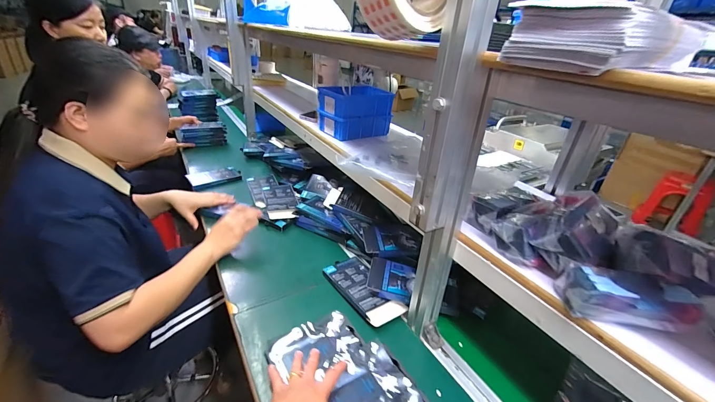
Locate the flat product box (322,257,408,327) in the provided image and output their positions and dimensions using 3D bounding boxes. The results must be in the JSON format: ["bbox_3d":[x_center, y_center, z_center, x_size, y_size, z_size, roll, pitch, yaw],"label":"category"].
[{"bbox_3d":[0.012,0.186,0.681,0.098,0.018,0.191,-16,35,-35],"label":"flat product box"}]

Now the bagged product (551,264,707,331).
[{"bbox_3d":[0.313,0.115,0.368,0.124,0.049,0.055,11,29,10],"label":"bagged product"}]

